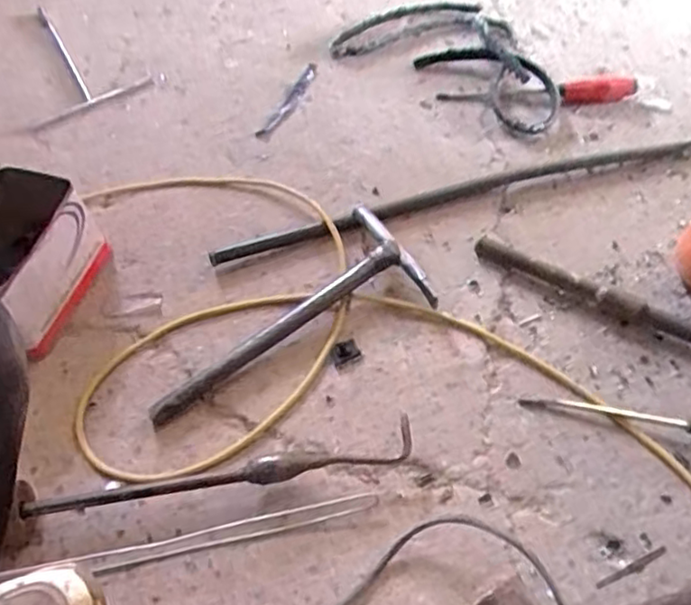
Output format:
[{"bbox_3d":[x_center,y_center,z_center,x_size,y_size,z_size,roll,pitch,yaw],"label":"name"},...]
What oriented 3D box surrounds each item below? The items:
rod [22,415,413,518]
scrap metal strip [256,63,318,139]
[{"bbox_3d":[-0.112,0.161,0.601,0.350,0.036,0.029,-10,56,-4],"label":"rod"},{"bbox_3d":[-0.077,-0.286,0.935,0.028,0.007,0.170,20,59,15],"label":"scrap metal strip"}]

